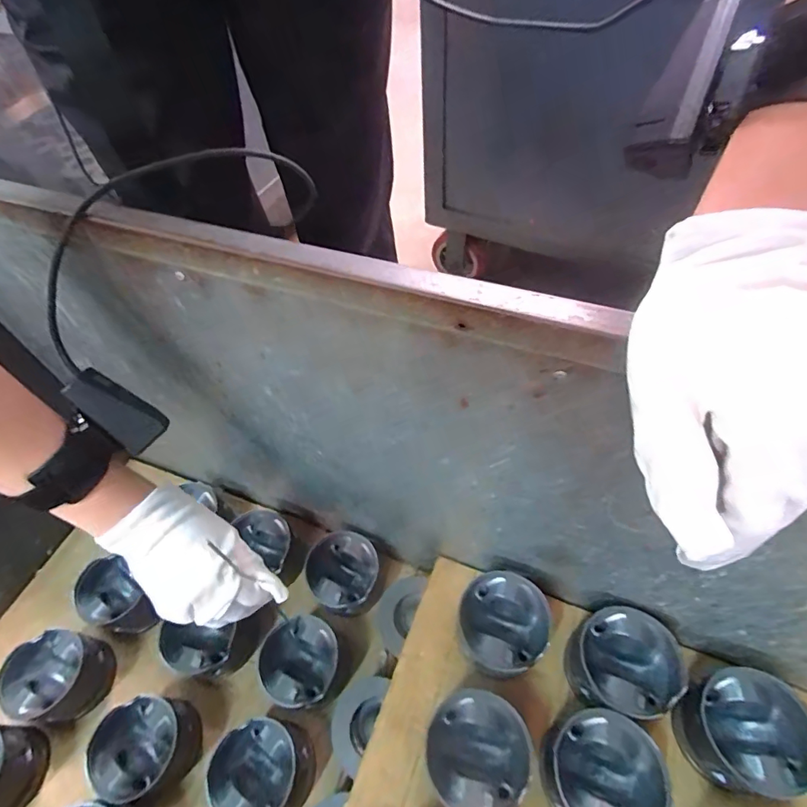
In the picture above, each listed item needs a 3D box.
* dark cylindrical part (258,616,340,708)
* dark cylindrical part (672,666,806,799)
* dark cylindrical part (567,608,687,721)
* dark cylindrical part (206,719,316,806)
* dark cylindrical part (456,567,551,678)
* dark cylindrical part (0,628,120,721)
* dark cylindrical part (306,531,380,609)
[{"bbox_3d":[-0.116,0.300,0.540,0.085,0.065,0.084,-2,55,3],"label":"dark cylindrical part"},{"bbox_3d":[0.294,0.285,0.408,0.090,0.073,0.087,-2,55,3],"label":"dark cylindrical part"},{"bbox_3d":[0.209,0.249,0.445,0.087,0.064,0.085,-2,55,3],"label":"dark cylindrical part"},{"bbox_3d":[-0.143,0.382,0.480,0.089,0.065,0.085,-2,55,3],"label":"dark cylindrical part"},{"bbox_3d":[0.099,0.223,0.471,0.085,0.069,0.090,-2,55,3],"label":"dark cylindrical part"},{"bbox_3d":[-0.403,0.317,0.545,0.093,0.067,0.089,-2,55,3],"label":"dark cylindrical part"},{"bbox_3d":[-0.073,0.217,0.593,0.083,0.072,0.090,-2,55,3],"label":"dark cylindrical part"}]

